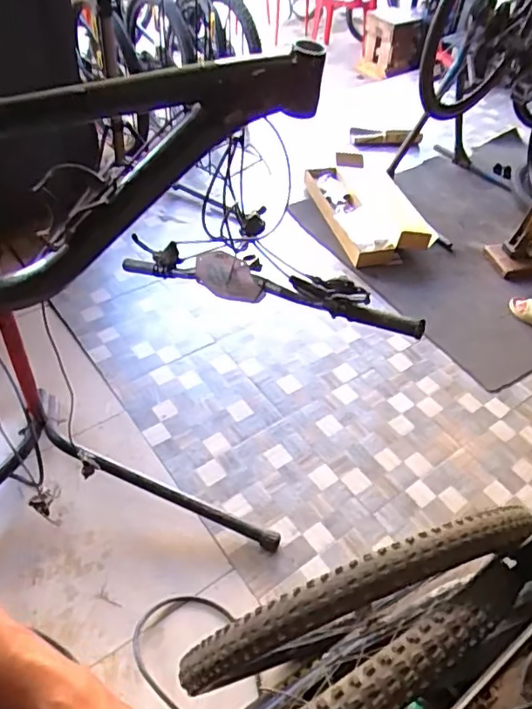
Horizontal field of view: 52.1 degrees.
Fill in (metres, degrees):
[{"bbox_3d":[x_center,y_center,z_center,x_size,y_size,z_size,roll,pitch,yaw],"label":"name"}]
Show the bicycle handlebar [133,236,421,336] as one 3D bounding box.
[{"bbox_3d":[-0.050,-0.154,1.099,0.740,0.118,0.057,16,52,31],"label":"bicycle handlebar"}]

